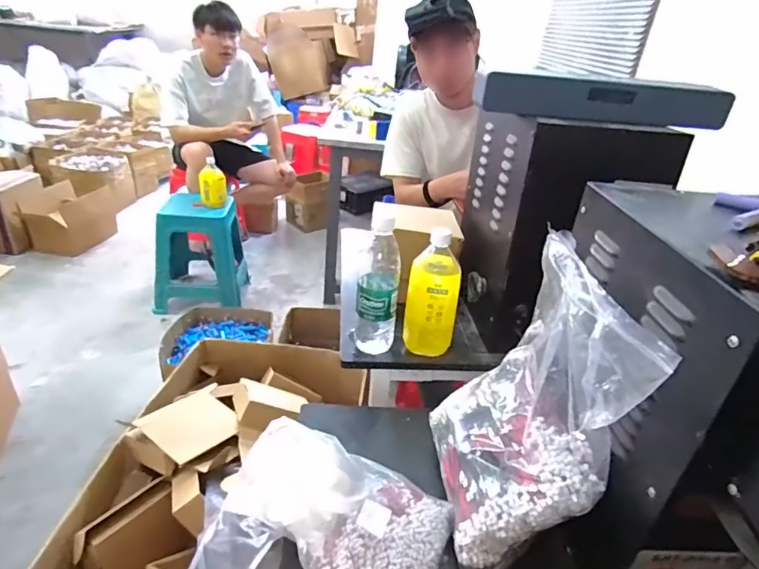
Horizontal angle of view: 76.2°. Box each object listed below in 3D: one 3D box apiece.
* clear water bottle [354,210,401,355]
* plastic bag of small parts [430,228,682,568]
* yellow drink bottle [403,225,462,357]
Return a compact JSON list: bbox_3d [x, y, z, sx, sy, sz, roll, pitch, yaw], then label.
[{"bbox_3d":[-0.002,0.001,0.770,0.070,0.223,0.059,7,29,0],"label":"clear water bottle"},{"bbox_3d":[0.162,0.121,0.559,0.141,0.283,0.252,3,29,-7],"label":"plastic bag of small parts"},{"bbox_3d":[0.088,0.016,0.780,0.084,0.187,0.066,10,29,4],"label":"yellow drink bottle"}]

